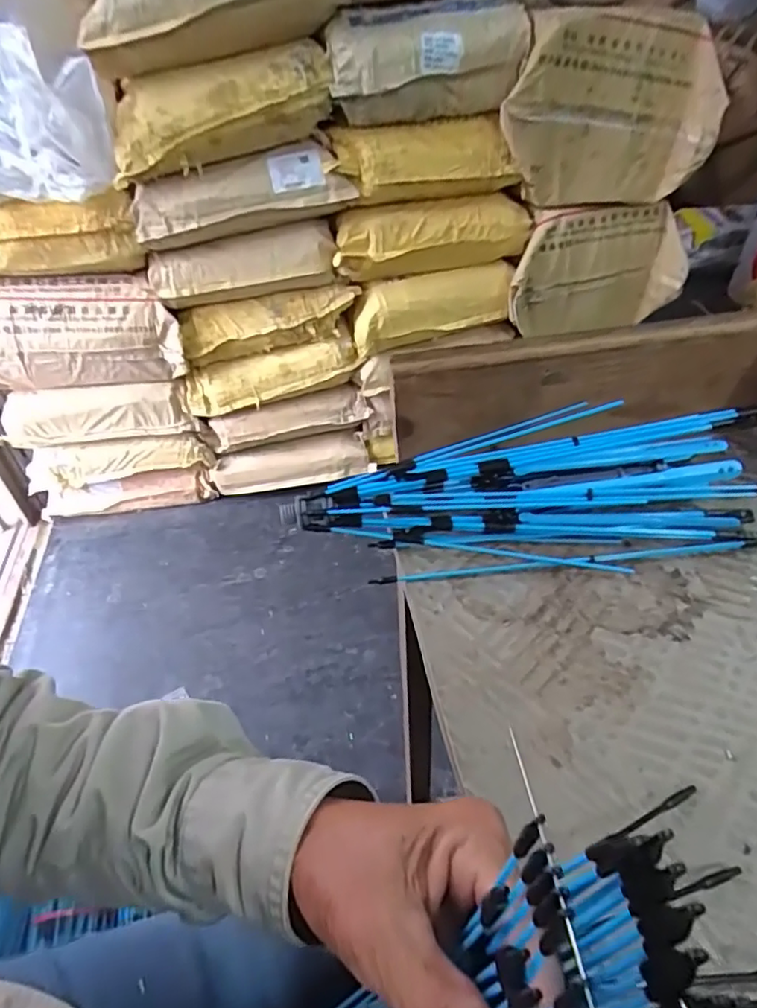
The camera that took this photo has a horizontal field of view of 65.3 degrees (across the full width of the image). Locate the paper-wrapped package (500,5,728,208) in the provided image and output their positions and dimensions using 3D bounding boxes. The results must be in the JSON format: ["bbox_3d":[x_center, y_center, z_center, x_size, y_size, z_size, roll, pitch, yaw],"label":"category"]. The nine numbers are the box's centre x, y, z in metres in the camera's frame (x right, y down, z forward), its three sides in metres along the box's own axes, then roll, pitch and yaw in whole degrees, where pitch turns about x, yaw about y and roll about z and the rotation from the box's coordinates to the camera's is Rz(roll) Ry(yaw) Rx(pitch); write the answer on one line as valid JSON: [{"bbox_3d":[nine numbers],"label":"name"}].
[{"bbox_3d":[0.453,-0.769,1.170,0.428,0.317,0.120,-7,43,-4],"label":"paper-wrapped package"}]

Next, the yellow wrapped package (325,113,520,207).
[{"bbox_3d":[0.101,-0.710,1.229,0.371,0.135,0.122,-17,44,-14],"label":"yellow wrapped package"}]

